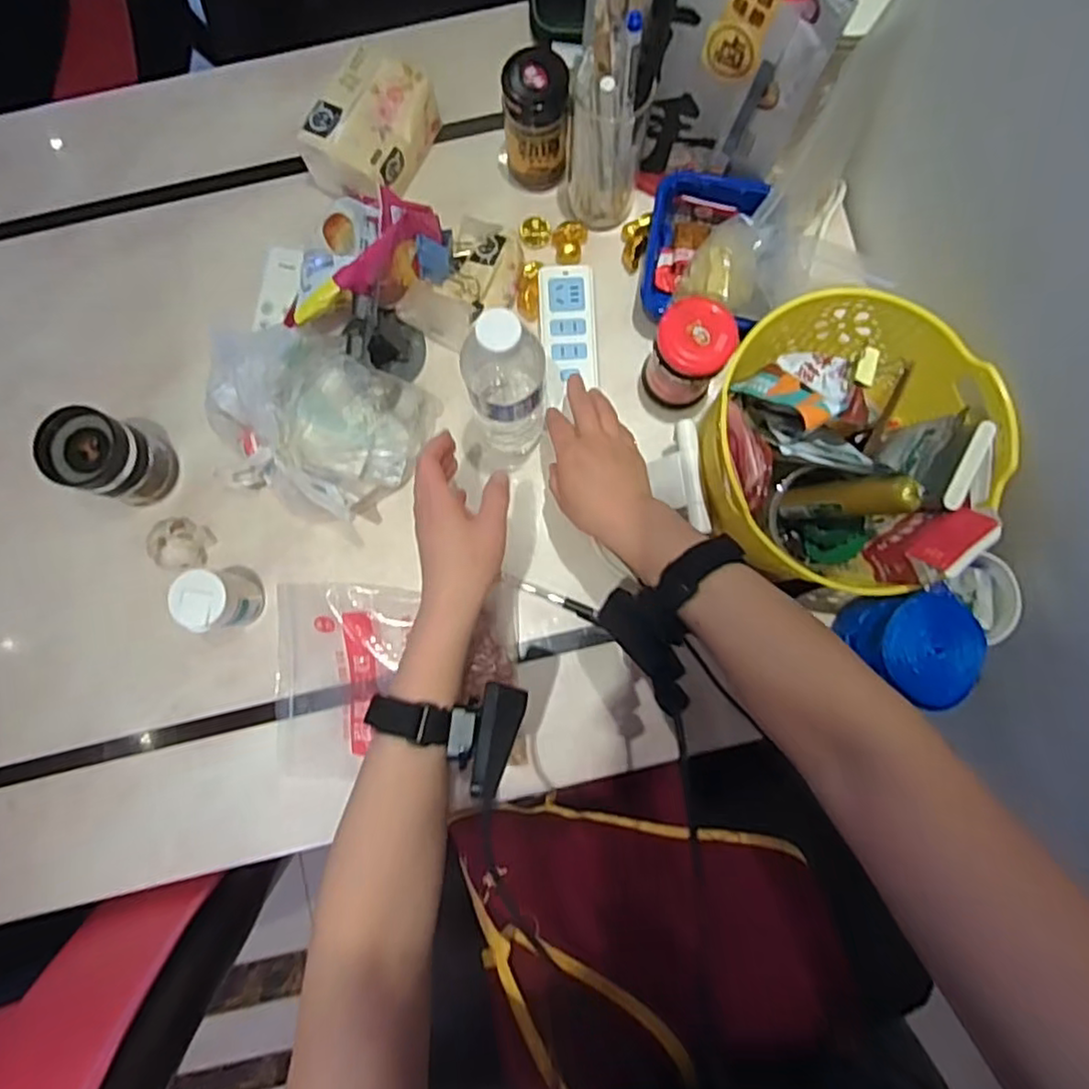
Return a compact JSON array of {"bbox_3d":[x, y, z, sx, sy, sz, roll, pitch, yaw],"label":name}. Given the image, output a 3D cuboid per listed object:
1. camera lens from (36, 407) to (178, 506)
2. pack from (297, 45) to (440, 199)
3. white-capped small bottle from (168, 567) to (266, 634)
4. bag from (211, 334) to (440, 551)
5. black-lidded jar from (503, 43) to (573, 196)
[{"bbox_3d":[-0.395,-0.082,0.622,0.070,0.098,0.076,33,86,3],"label":"camera lens"},{"bbox_3d":[-0.172,-0.399,0.655,0.097,0.062,0.121,24,85,2],"label":"pack"},{"bbox_3d":[-0.293,0.048,0.608,0.050,0.085,0.056,13,85,1],"label":"white-capped small bottle"},{"bbox_3d":[-0.217,-0.112,0.626,0.194,0.082,0.160,27,85,3],"label":"bag"},{"bbox_3d":[-0.008,-0.400,0.643,0.060,0.124,0.055,0,85,0],"label":"black-lidded jar"}]

